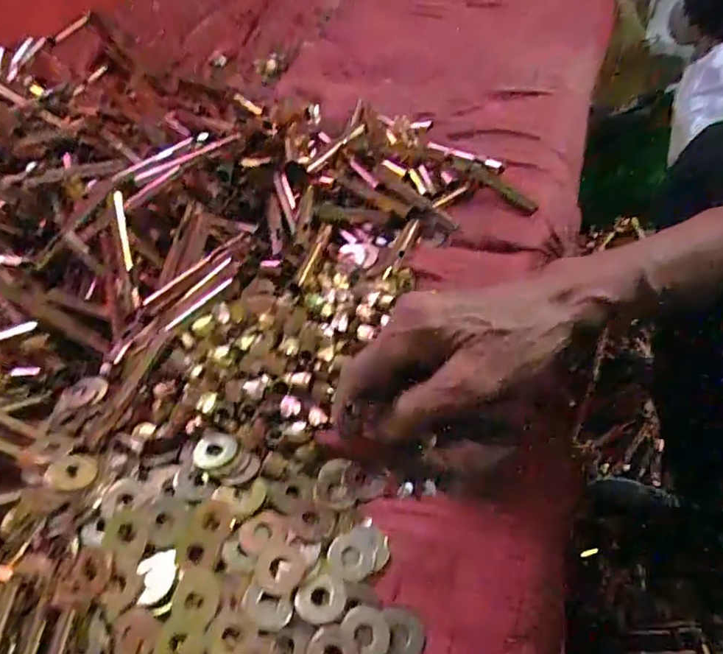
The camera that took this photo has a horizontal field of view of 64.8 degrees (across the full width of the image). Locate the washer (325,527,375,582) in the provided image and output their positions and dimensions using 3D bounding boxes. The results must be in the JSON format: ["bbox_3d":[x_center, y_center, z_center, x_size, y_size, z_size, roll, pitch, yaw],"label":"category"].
[{"bbox_3d":[-0.005,0.120,0.303,0.025,0.004,0.028,5,49,-2],"label":"washer"}]

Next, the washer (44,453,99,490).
[{"bbox_3d":[-0.172,0.086,0.340,0.026,0.004,0.028,19,28,2],"label":"washer"}]

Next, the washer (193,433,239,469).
[{"bbox_3d":[-0.085,0.071,0.331,0.024,0.004,0.025,-3,50,4],"label":"washer"}]

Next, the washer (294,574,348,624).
[{"bbox_3d":[-0.020,0.135,0.285,0.025,0.004,0.022,-5,50,2],"label":"washer"}]

